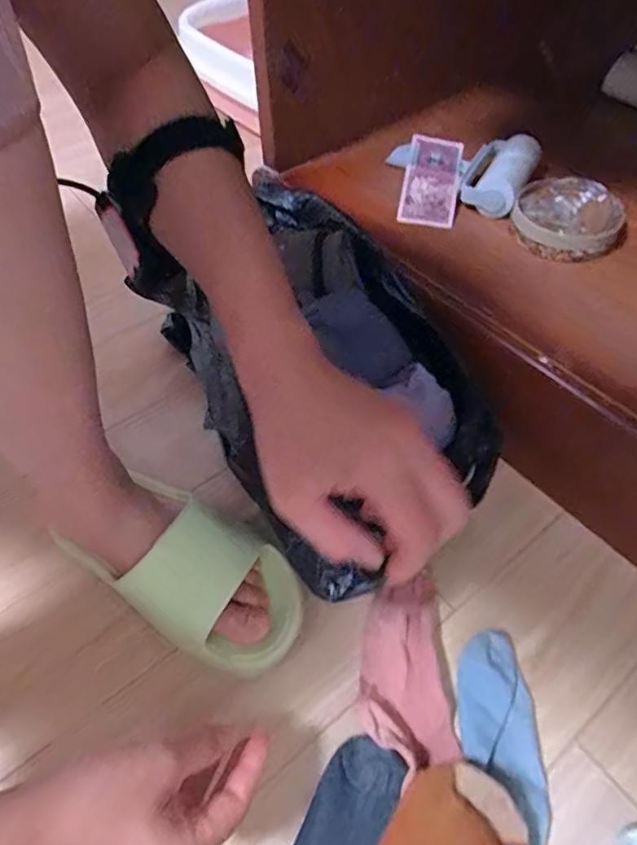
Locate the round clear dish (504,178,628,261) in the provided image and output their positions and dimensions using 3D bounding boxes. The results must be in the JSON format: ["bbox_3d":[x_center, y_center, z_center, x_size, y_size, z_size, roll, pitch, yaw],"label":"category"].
[{"bbox_3d":[0.251,-0.202,0.541,0.109,0.040,0.092,21,58,16],"label":"round clear dish"}]

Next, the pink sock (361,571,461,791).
[{"bbox_3d":[0.067,0.195,0.430,0.068,0.024,0.143,-2,54,-2],"label":"pink sock"}]

